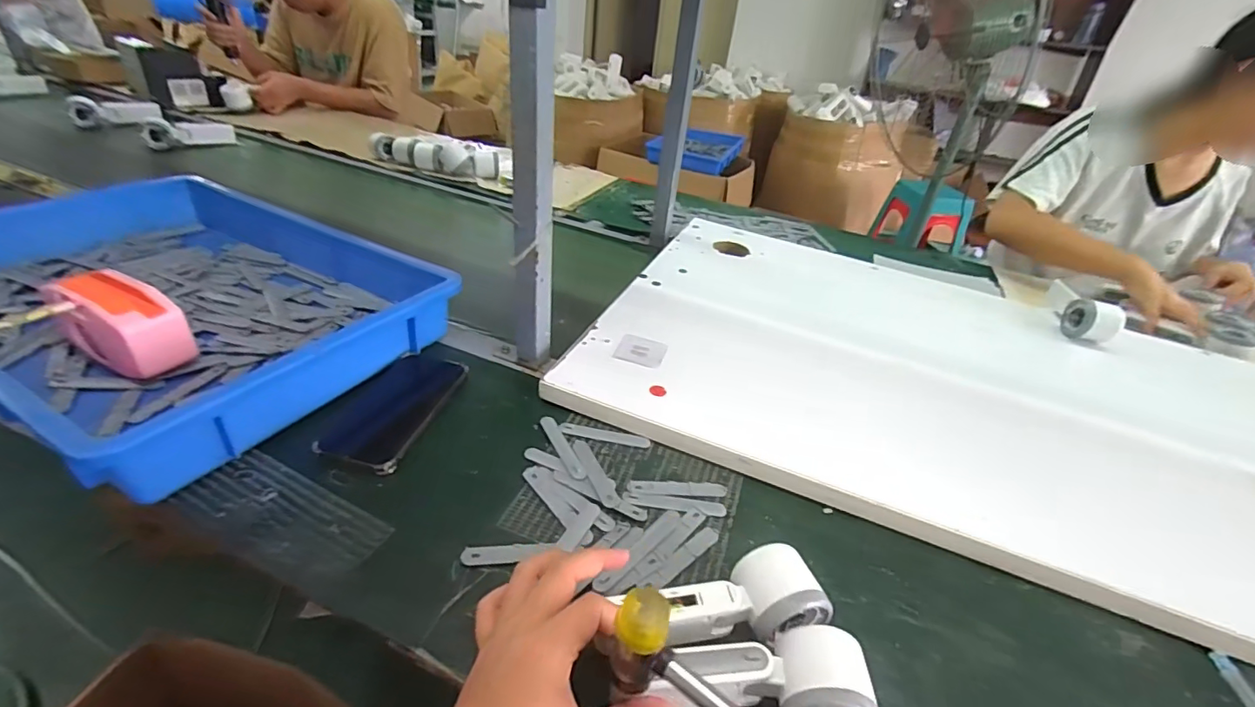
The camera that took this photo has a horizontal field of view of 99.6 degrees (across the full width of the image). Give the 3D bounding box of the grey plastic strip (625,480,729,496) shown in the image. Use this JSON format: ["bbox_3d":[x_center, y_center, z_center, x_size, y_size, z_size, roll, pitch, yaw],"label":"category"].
[{"bbox_3d":[0.048,0.130,0.512,0.095,0.005,0.018,3,34,-7],"label":"grey plastic strip"}]

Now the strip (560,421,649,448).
[{"bbox_3d":[-0.023,0.086,0.565,0.094,0.005,0.018,9,34,2],"label":"strip"}]

